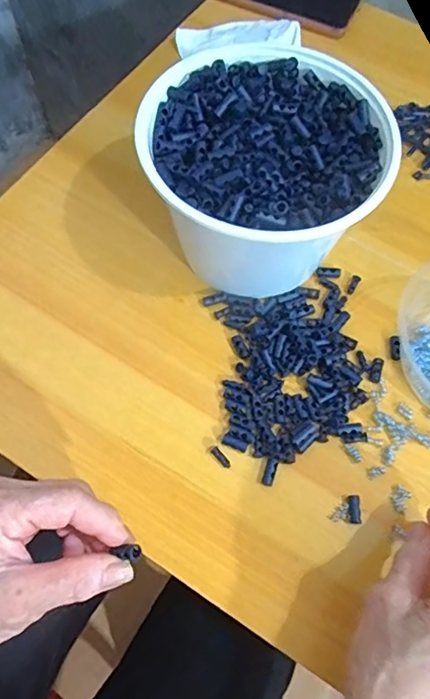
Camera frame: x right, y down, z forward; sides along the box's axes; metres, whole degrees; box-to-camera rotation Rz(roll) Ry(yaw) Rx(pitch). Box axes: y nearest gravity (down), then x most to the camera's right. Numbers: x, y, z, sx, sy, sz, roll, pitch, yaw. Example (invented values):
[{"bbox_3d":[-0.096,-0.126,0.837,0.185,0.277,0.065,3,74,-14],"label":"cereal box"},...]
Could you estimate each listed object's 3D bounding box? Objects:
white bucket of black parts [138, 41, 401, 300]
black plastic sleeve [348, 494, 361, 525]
[{"bbox_3d":[0.039,-0.122,0.383,0.149,0.108,0.157,1,67,-2],"label":"white bucket of black parts"},{"bbox_3d":[0.093,0.107,0.343,0.007,0.005,0.018,-2,67,-3],"label":"black plastic sleeve"}]

